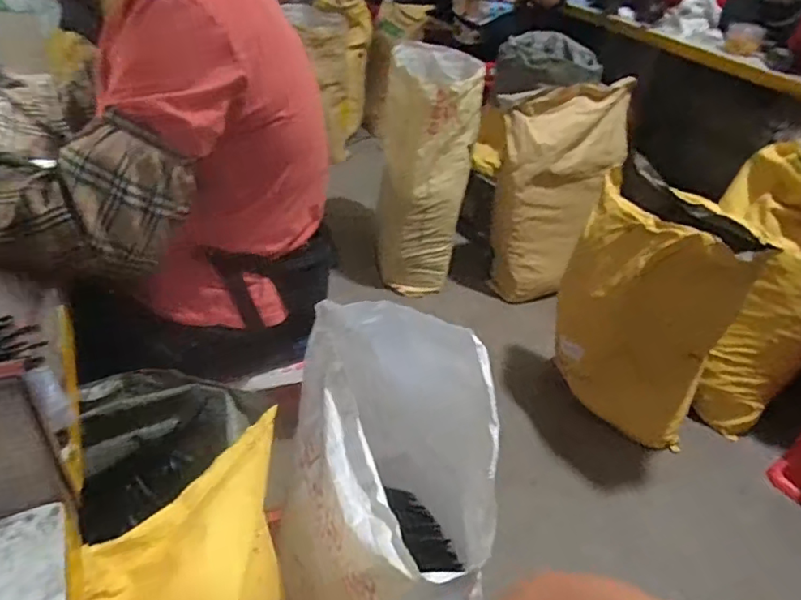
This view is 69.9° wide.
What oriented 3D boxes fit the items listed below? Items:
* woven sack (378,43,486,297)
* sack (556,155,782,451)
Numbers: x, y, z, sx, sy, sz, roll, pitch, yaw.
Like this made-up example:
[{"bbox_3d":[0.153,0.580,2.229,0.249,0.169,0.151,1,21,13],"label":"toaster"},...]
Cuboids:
[{"bbox_3d":[0.080,-0.381,1.755,0.255,0.630,0.346,7,37,1],"label":"woven sack"},{"bbox_3d":[0.563,0.025,1.325,0.220,0.549,0.361,-17,43,-28],"label":"sack"}]

